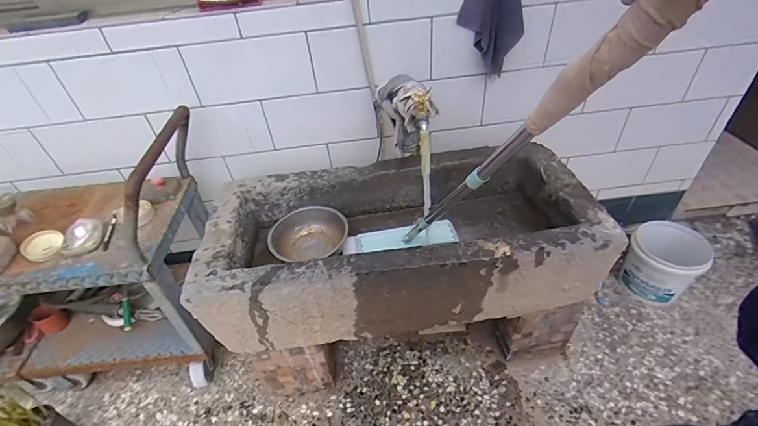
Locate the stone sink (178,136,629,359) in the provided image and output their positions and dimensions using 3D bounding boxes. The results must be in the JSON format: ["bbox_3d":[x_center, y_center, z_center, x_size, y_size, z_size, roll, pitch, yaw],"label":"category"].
[{"bbox_3d":[0.064,0.089,1.239,1.162,0.412,0.494,-7,41,-2],"label":"stone sink"}]

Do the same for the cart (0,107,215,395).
[{"bbox_3d":[-1.334,0.228,1.320,1.520,0.976,0.478,-6,41,0],"label":"cart"}]

